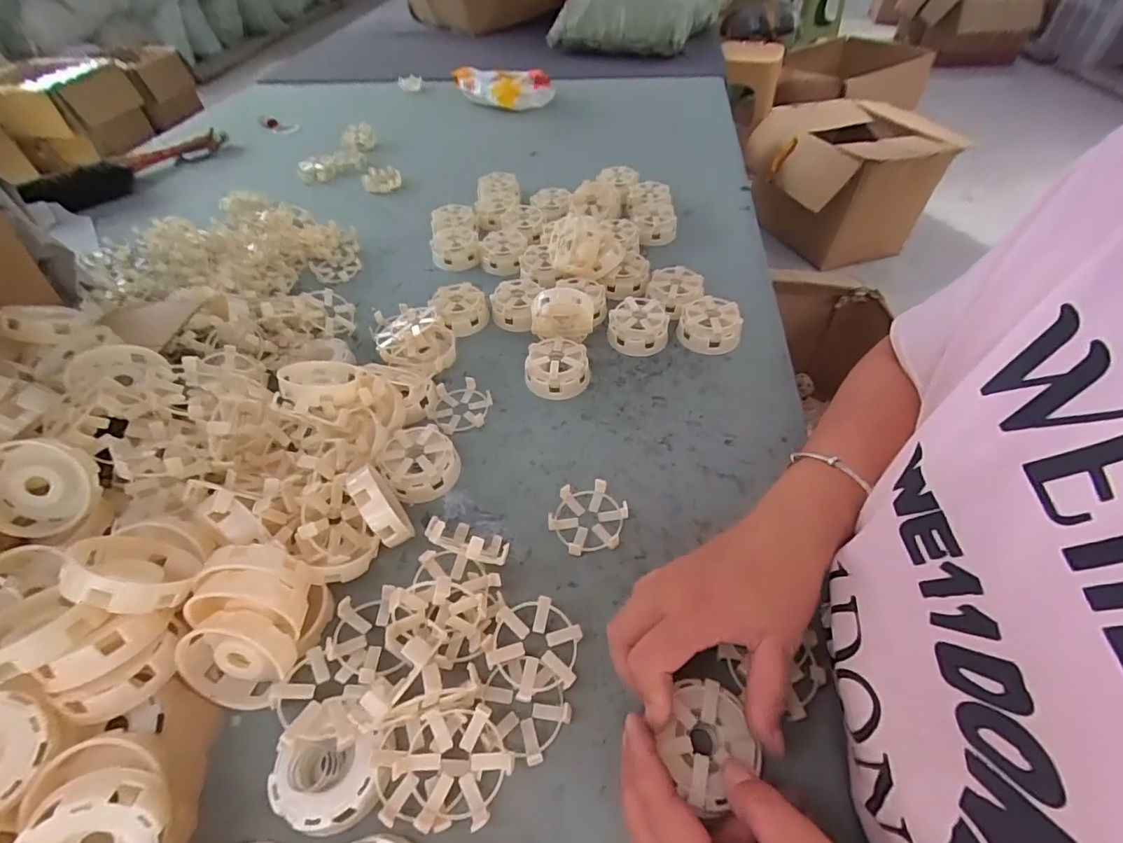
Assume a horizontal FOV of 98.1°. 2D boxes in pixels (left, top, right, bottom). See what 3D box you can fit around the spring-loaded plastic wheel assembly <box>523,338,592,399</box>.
[{"bbox_3d":[-0.005,-0.056,0.509,0.065,0.034,0.058,-7,49,-3],"label":"spring-loaded plastic wheel assembly"}]

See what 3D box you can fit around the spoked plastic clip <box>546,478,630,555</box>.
[{"bbox_3d":[0.023,0.078,0.403,0.066,0.015,0.058,-5,49,-2],"label":"spoked plastic clip"}]

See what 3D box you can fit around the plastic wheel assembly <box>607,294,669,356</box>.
[{"bbox_3d":[0.086,-0.106,0.546,0.064,0.035,0.063,6,50,7],"label":"plastic wheel assembly"}]

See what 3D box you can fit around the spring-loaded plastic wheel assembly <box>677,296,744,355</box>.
[{"bbox_3d":[0.165,-0.105,0.543,0.065,0.037,0.061,14,51,14],"label":"spring-loaded plastic wheel assembly"}]

